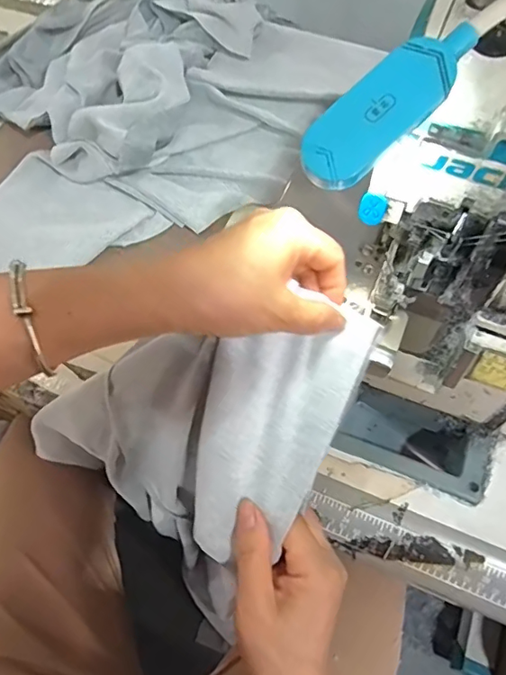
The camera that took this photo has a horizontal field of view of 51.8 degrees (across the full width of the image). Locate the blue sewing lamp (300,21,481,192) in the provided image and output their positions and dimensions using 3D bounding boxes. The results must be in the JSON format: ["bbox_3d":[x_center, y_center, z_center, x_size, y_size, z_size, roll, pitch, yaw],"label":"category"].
[{"bbox_3d":[0.059,-0.102,0.232,0.090,0.015,0.031,-42,93,5],"label":"blue sewing lamp"}]

